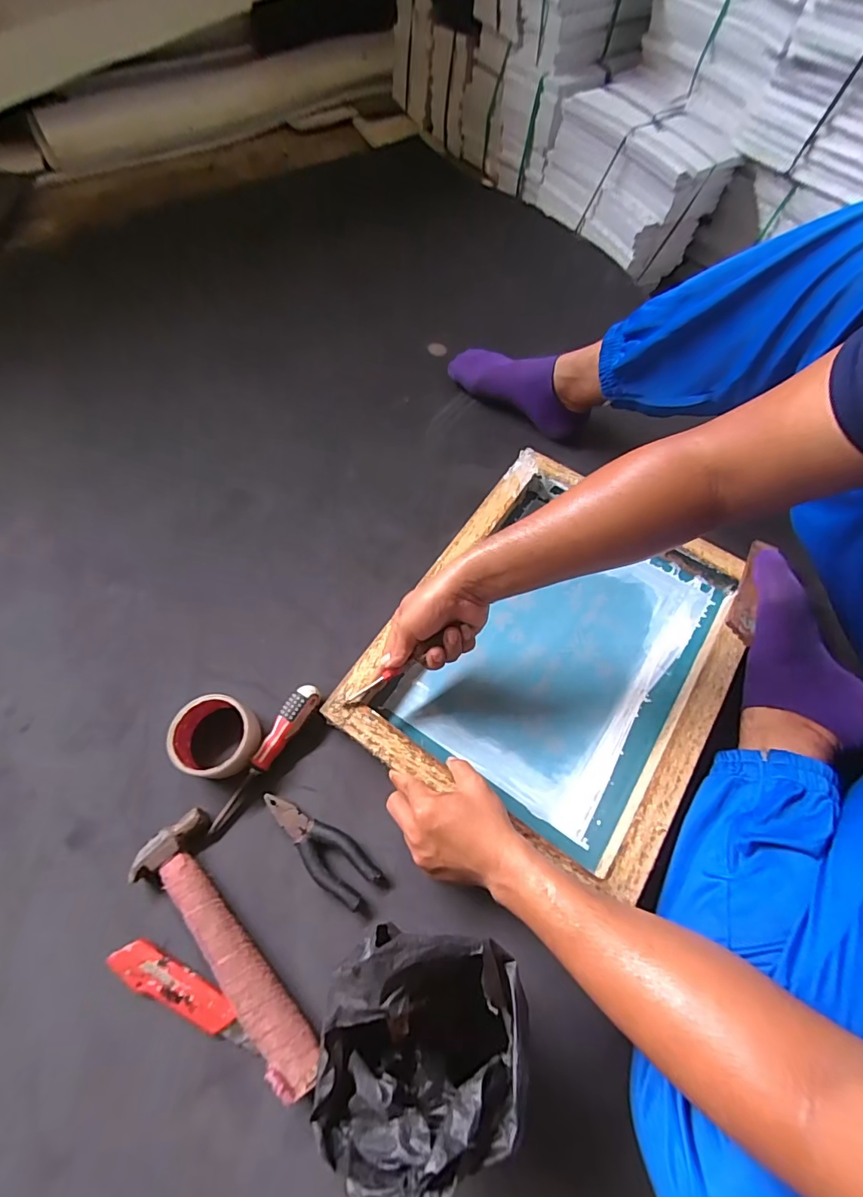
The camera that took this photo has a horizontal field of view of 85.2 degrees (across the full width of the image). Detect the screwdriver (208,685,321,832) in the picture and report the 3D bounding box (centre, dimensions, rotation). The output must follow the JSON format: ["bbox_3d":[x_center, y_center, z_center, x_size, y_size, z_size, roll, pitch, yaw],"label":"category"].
[{"bbox_3d":[-0.191,0.176,0.534,0.031,0.026,0.178,32,67,11],"label":"screwdriver"}]

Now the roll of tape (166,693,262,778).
[{"bbox_3d":[-0.244,0.157,0.532,0.089,0.045,0.086,1,65,-3],"label":"roll of tape"}]

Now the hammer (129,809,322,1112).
[{"bbox_3d":[-0.198,0.332,0.456,0.076,0.033,0.257,-39,73,-19],"label":"hammer"}]

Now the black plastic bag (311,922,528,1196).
[{"bbox_3d":[-0.010,0.335,0.370,0.137,0.190,0.136,10,65,1],"label":"black plastic bag"}]

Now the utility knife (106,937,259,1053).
[{"bbox_3d":[-0.235,0.368,0.442,0.152,0.007,0.035,24,66,8],"label":"utility knife"}]

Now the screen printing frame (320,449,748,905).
[{"bbox_3d":[0.153,0.061,0.583,0.369,0.049,0.439,31,70,15],"label":"screen printing frame"}]

